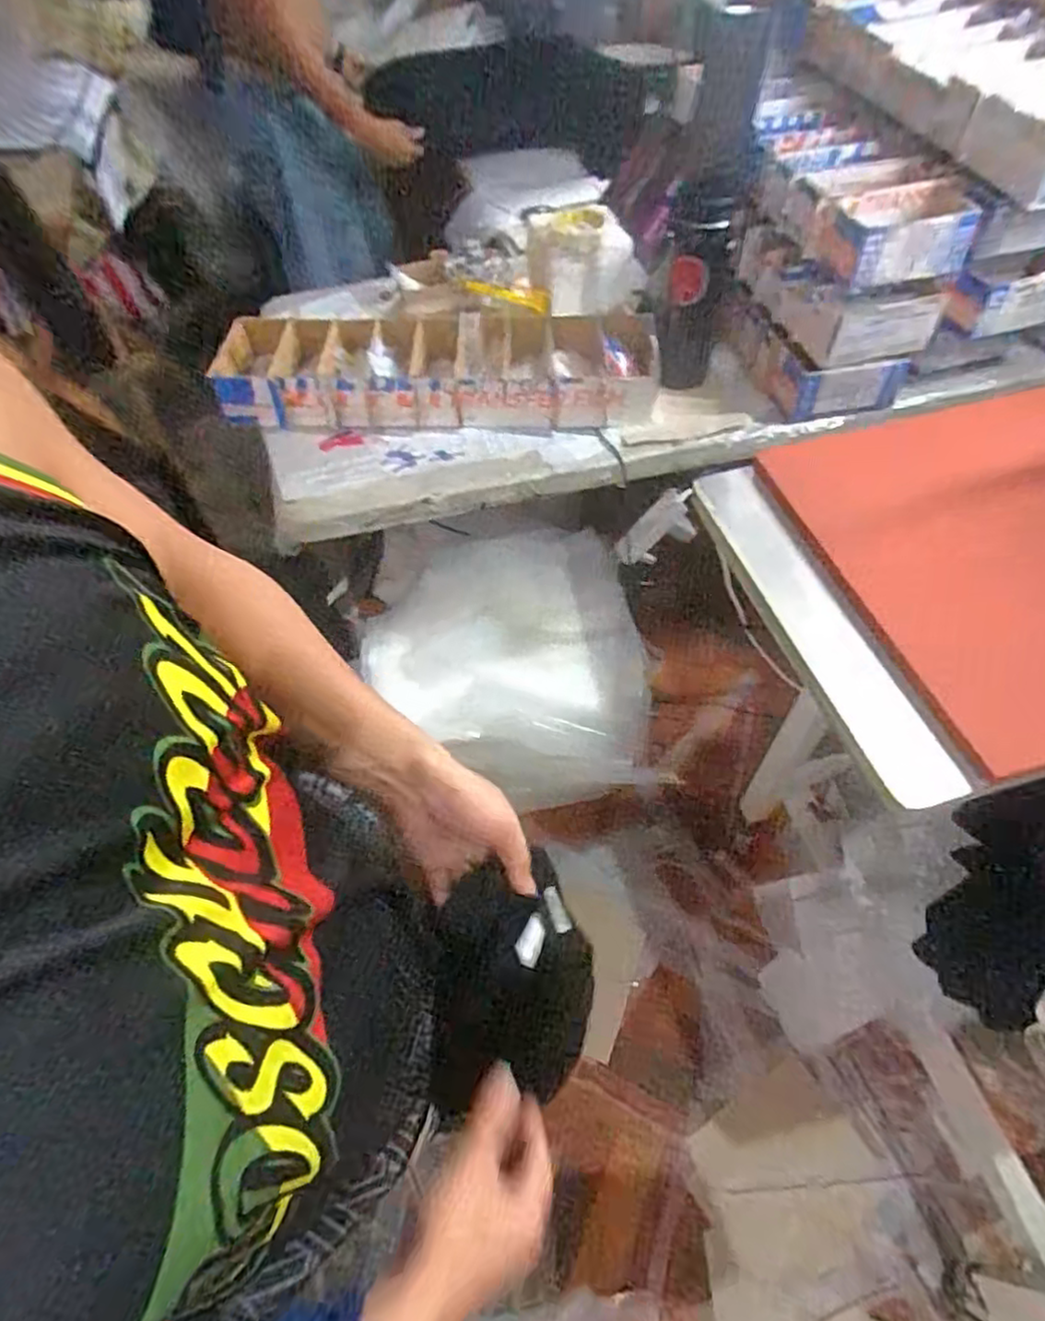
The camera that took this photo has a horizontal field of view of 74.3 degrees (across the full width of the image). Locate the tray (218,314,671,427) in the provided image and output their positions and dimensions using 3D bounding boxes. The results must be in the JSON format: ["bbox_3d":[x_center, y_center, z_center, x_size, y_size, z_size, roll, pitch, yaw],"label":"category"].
[{"bbox_3d":[-0.140,-0.440,1.041,0.671,0.071,0.235,1,55,3],"label":"tray"}]

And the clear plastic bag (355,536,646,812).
[{"bbox_3d":[-0.022,-0.001,1.323,0.506,0.210,0.448,4,55,5],"label":"clear plastic bag"}]

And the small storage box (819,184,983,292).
[{"bbox_3d":[0.478,-0.544,0.886,0.167,0.077,0.101,-10,55,-4],"label":"small storage box"}]

